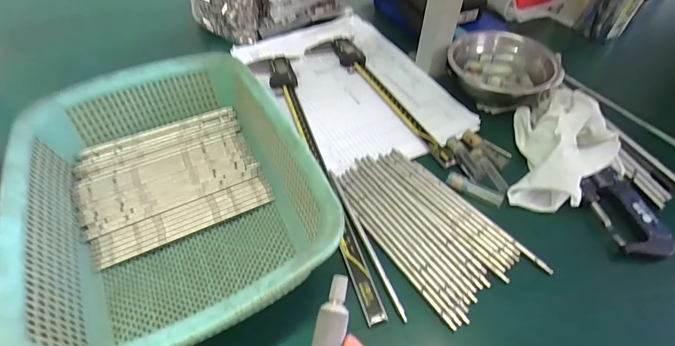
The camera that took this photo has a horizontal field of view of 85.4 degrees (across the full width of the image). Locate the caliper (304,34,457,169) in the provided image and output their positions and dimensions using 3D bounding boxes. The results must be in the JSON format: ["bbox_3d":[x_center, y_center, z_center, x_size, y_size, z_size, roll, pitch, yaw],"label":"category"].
[{"bbox_3d":[0.054,-0.106,0.469,0.065,0.012,0.279,-22,55,-21],"label":"caliper"}]

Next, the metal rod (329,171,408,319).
[{"bbox_3d":[0.024,0.057,0.335,0.006,0.004,0.160,-16,53,-17],"label":"metal rod"}]

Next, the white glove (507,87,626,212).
[{"bbox_3d":[0.249,-0.033,0.396,0.104,0.049,0.176,16,51,9],"label":"white glove"}]

